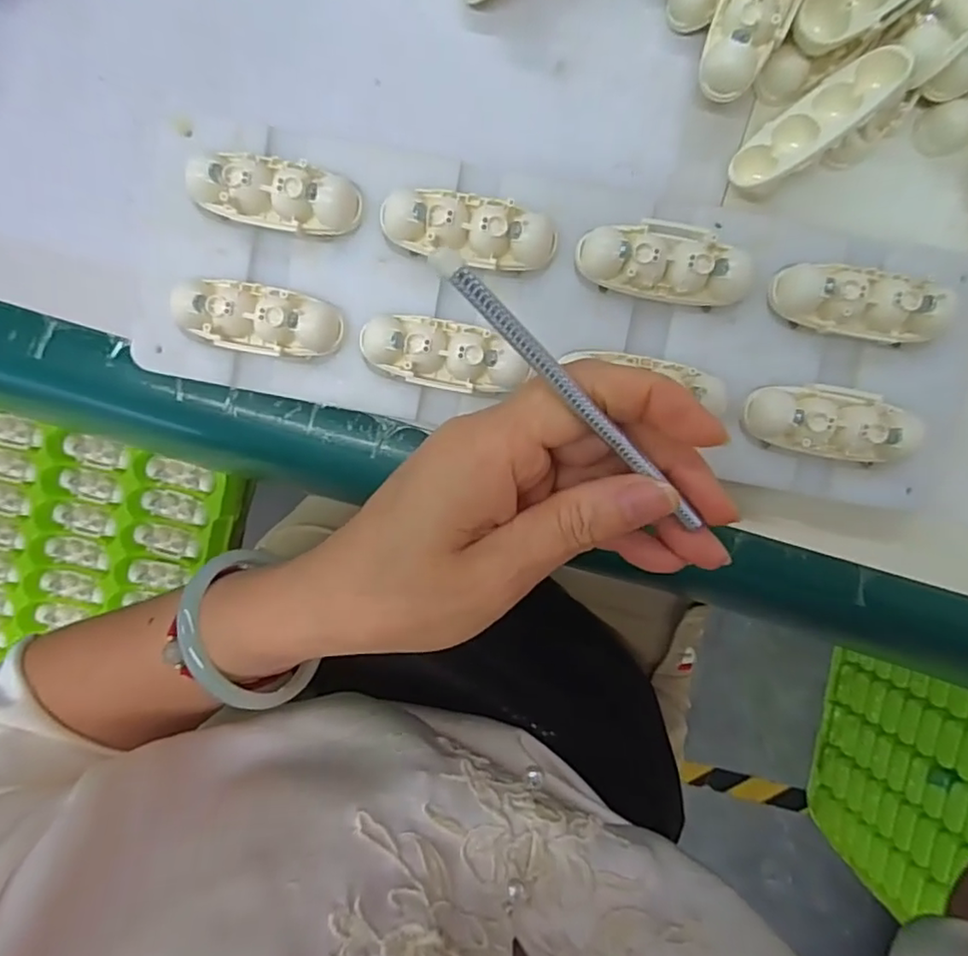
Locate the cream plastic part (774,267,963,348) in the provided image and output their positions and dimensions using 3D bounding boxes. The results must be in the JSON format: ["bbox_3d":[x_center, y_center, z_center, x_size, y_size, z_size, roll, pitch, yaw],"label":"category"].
[{"bbox_3d":[0.139,-0.064,0.223,0.064,0.015,0.023,11,96,0],"label":"cream plastic part"}]

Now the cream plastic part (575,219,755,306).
[{"bbox_3d":[0.066,-0.080,0.224,0.061,0.014,0.026,9,96,0],"label":"cream plastic part"}]

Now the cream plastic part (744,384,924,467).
[{"bbox_3d":[0.129,-0.020,0.229,0.060,0.016,0.026,11,96,0],"label":"cream plastic part"}]

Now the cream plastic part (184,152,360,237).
[{"bbox_3d":[-0.077,-0.105,0.226,0.061,0.016,0.023,10,96,0],"label":"cream plastic part"}]

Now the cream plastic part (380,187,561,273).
[{"bbox_3d":[-0.005,-0.091,0.225,0.062,0.016,0.023,11,96,0],"label":"cream plastic part"}]

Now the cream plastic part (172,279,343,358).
[{"bbox_3d":[-0.084,-0.060,0.230,0.060,0.016,0.025,9,96,0],"label":"cream plastic part"}]

